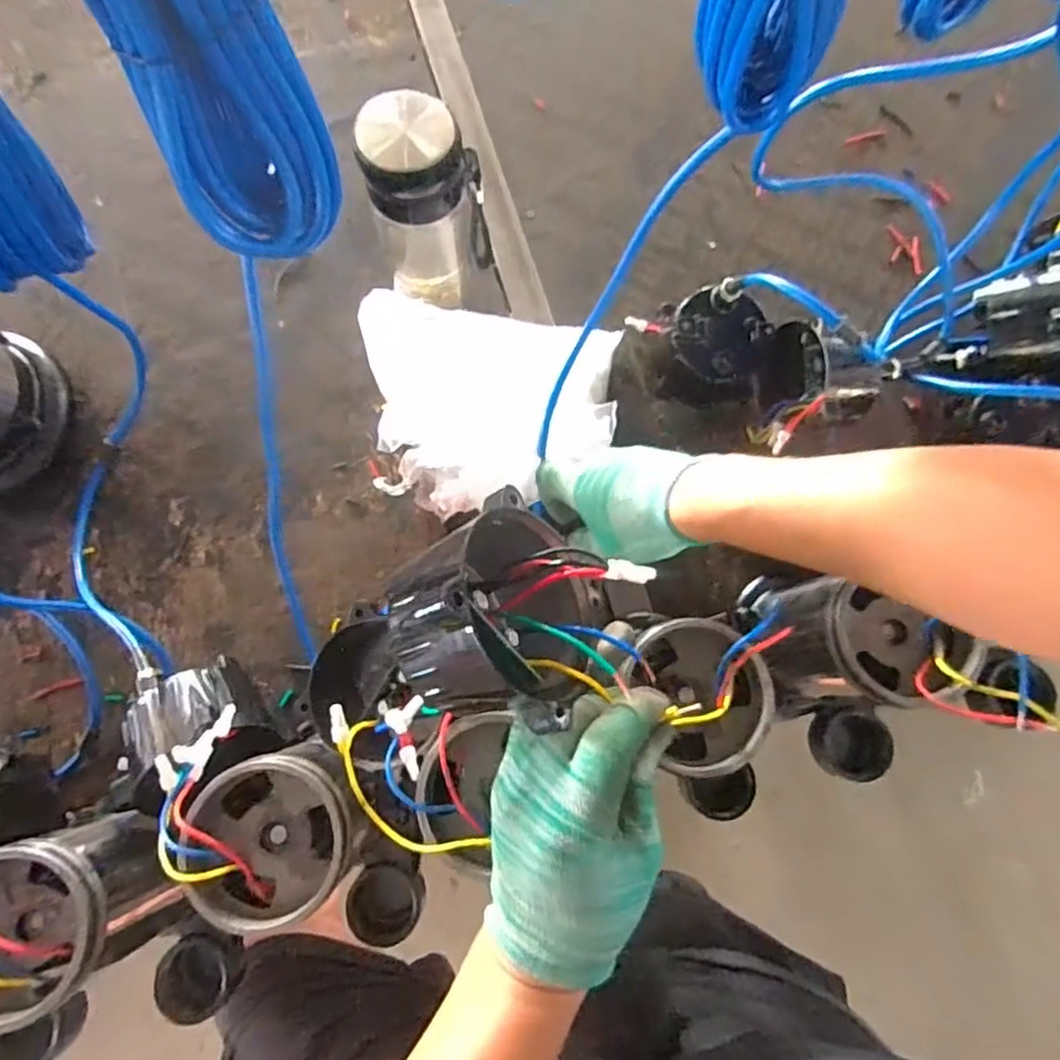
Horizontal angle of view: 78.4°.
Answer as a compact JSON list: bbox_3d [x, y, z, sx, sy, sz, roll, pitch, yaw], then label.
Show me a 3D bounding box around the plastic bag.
[{"bbox_3d":[-0.032,-0.107,0.575,0.221,0.065,0.180,0,77,-1],"label":"plastic bag"}]

